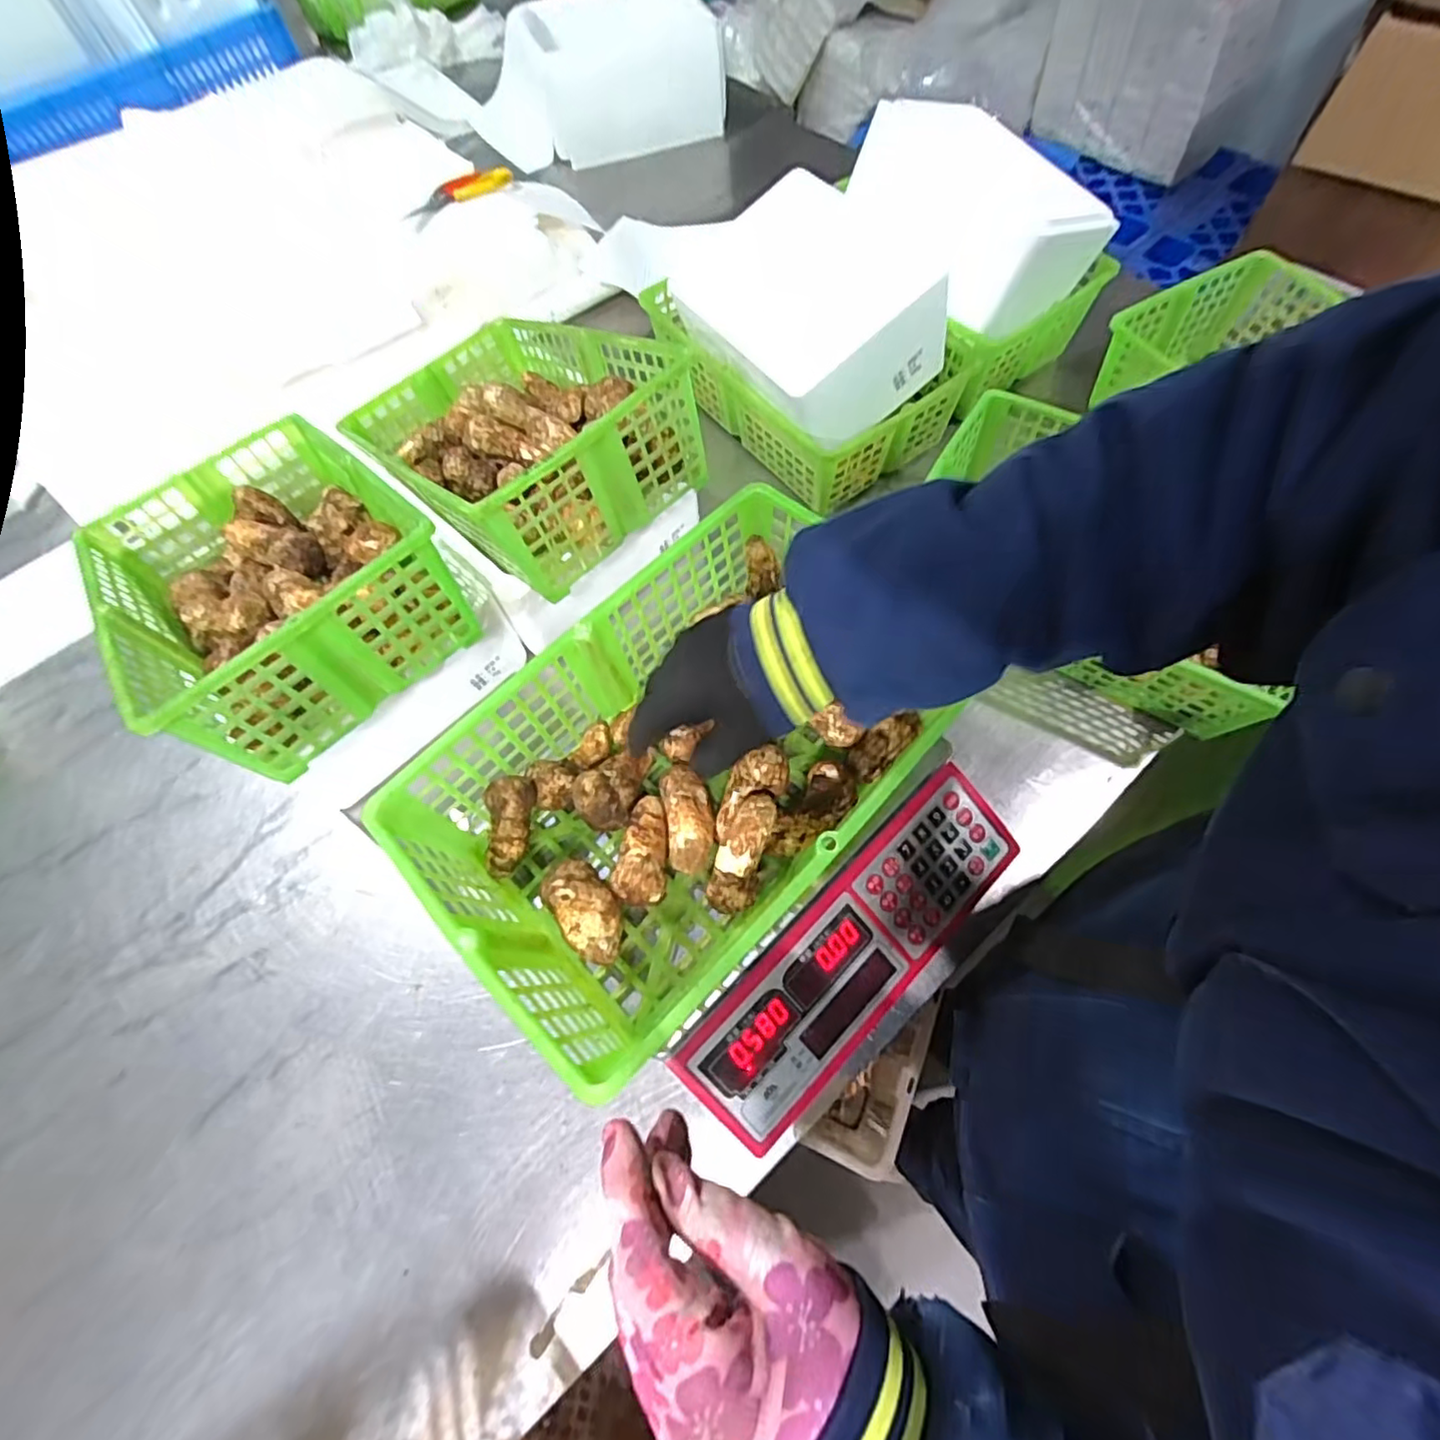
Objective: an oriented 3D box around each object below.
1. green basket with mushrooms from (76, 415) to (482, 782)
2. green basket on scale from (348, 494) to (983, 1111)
[{"bbox_3d":[-0.367,-0.122,0.514,0.333,0.106,0.221,33,72,28],"label":"green basket with mushrooms"},{"bbox_3d":[-0.018,0.023,0.417,0.211,0.113,0.333,41,73,19],"label":"green basket on scale"}]

